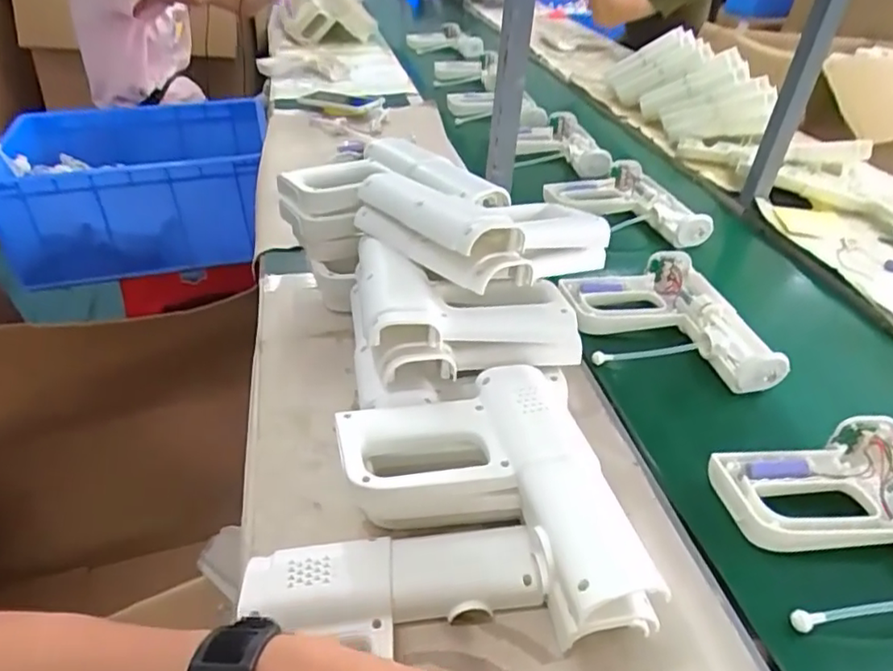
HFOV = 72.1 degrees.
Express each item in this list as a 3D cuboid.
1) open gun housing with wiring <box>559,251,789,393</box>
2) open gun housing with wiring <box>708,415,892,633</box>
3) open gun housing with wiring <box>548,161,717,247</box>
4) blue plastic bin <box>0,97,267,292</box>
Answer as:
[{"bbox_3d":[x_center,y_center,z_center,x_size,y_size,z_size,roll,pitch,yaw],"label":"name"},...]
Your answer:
[{"bbox_3d":[0.247,-0.016,0.695,0.195,0.044,0.215,-4,38,-8],"label":"open gun housing with wiring"},{"bbox_3d":[0.336,0.157,0.465,0.189,0.031,0.208,-4,38,-8],"label":"open gun housing with wiring"},{"bbox_3d":[0.278,-0.200,0.935,0.177,0.043,0.231,-14,40,-19],"label":"open gun housing with wiring"},{"bbox_3d":[-0.657,-0.332,1.351,0.519,0.225,0.434,-10,39,-14],"label":"blue plastic bin"}]

